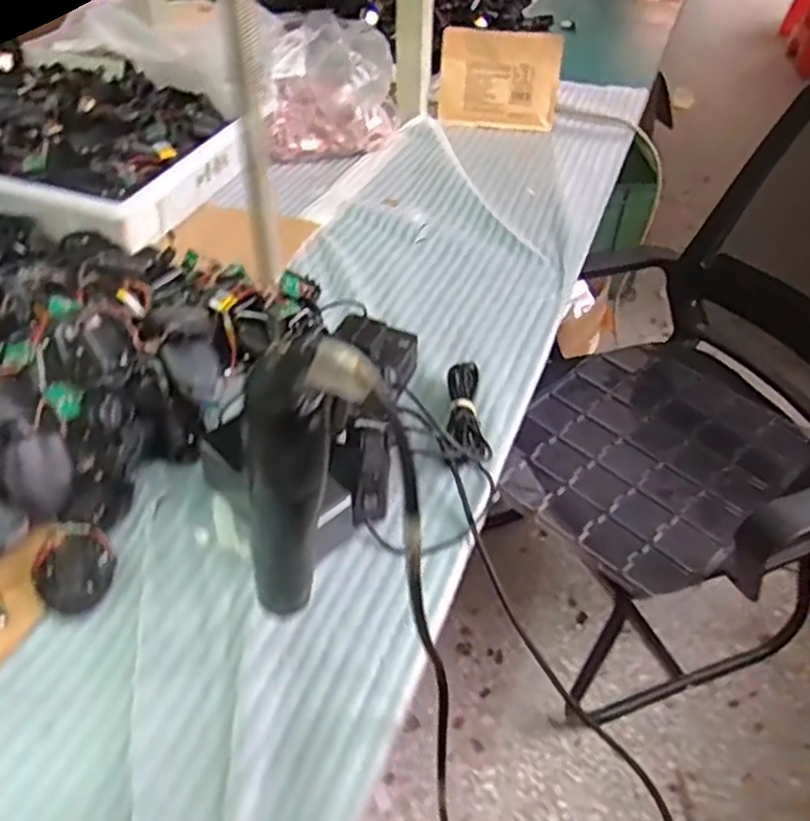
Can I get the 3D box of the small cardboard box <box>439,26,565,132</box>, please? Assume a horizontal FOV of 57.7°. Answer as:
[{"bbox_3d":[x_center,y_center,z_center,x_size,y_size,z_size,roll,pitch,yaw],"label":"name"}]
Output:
[{"bbox_3d":[0.145,-0.501,1.115,0.177,0.134,0.025,4,21,-2],"label":"small cardboard box"}]

